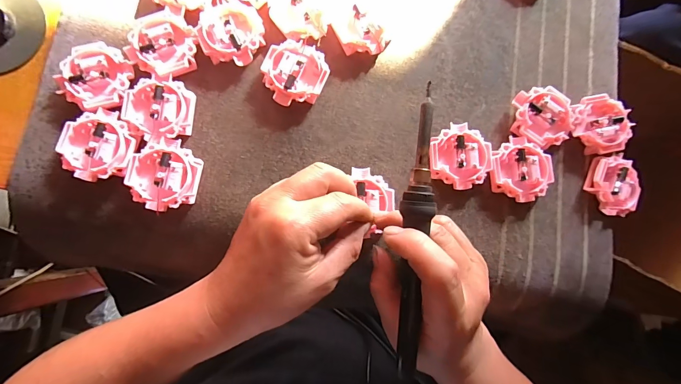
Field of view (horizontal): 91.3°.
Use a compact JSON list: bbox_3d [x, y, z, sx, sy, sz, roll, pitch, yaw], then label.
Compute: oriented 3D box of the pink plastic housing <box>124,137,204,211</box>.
[{"bbox_3d":[-0.137,-0.013,0.261,0.049,0.017,0.054,9,82,-3],"label":"pink plastic housing"}]

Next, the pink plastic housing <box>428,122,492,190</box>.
[{"bbox_3d":[0.101,-0.030,0.285,0.051,0.015,0.054,7,82,-3],"label":"pink plastic housing"}]

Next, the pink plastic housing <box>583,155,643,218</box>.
[{"bbox_3d":[0.242,-0.006,0.294,0.047,0.014,0.052,-8,83,-5],"label":"pink plastic housing"}]

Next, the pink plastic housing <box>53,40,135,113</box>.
[{"bbox_3d":[-0.194,-0.090,0.269,0.051,0.019,0.051,1,83,-4],"label":"pink plastic housing"}]

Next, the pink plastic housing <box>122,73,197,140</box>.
[{"bbox_3d":[-0.145,-0.067,0.269,0.050,0.015,0.050,4,82,-4],"label":"pink plastic housing"}]

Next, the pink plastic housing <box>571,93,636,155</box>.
[{"bbox_3d":[0.232,-0.060,0.300,0.048,0.016,0.051,1,83,-4],"label":"pink plastic housing"}]

